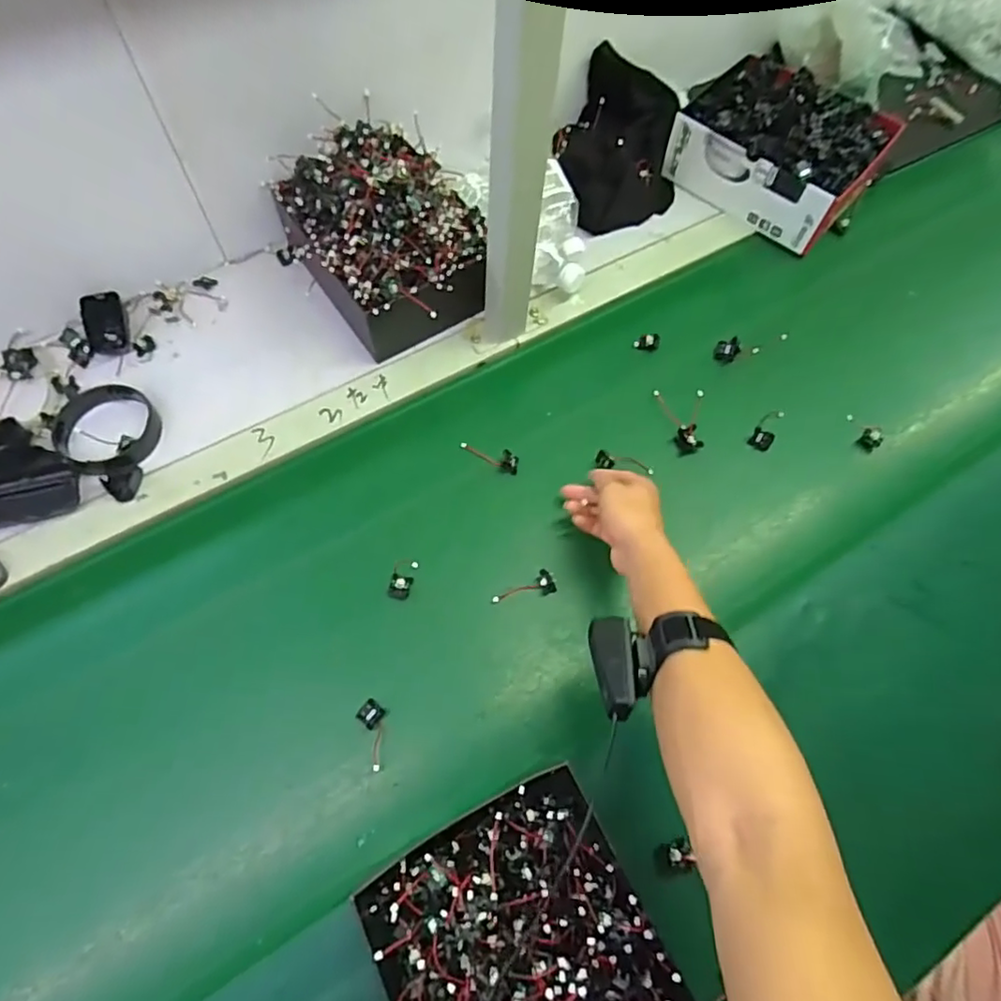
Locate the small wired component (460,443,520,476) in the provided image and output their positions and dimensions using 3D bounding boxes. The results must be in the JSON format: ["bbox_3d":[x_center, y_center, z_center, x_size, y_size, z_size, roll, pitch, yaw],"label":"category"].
[{"bbox_3d":[-0.010,-0.052,0.663,0.068,0.010,0.021,26,66,9],"label":"small wired component"}]

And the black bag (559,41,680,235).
[{"bbox_3d":[0.164,-0.483,0.830,0.162,0.101,0.245,6,64,-1],"label":"black bag"}]

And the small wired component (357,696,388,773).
[{"bbox_3d":[-0.116,0.206,0.538,0.025,0.013,0.059,3,64,-2],"label":"small wired component"}]

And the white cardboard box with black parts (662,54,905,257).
[{"bbox_3d":[0.379,-0.483,0.830,0.251,0.132,0.183,38,68,14],"label":"white cardboard box with black parts"}]

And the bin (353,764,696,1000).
[{"bbox_3d":[0.028,0.351,0.443,0.183,0.086,0.240,-24,69,-12],"label":"bin"}]

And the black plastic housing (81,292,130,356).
[{"bbox_3d":[-0.453,-0.202,0.698,0.042,0.016,0.069,-10,95,-11],"label":"black plastic housing"}]

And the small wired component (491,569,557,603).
[{"bbox_3d":[0.024,0.088,0.602,0.064,0.014,0.022,-18,67,-12],"label":"small wired component"}]

